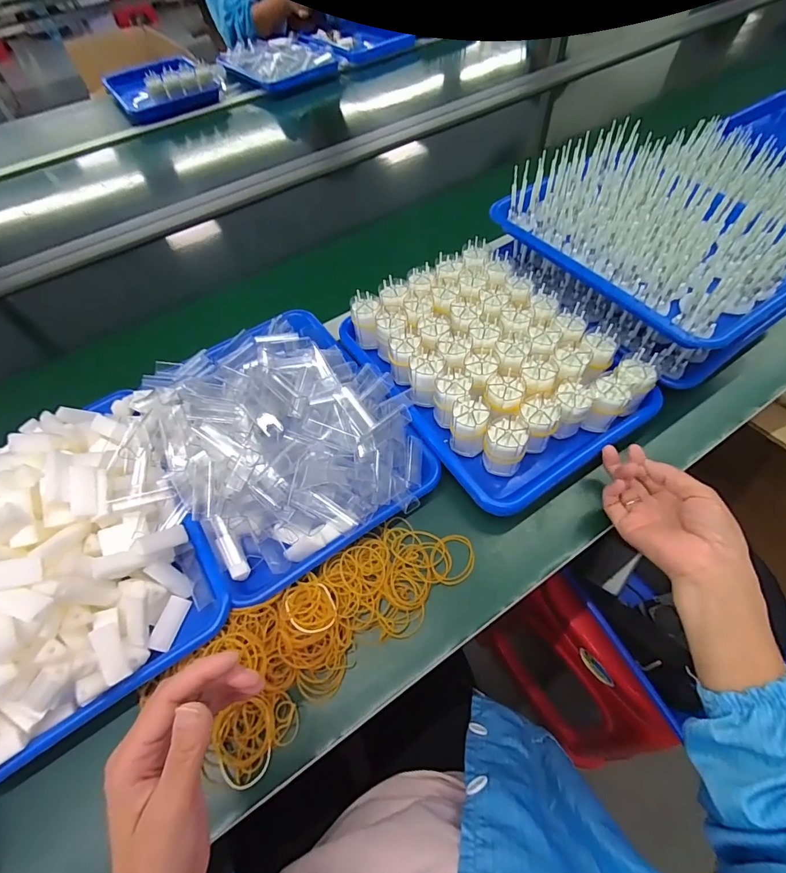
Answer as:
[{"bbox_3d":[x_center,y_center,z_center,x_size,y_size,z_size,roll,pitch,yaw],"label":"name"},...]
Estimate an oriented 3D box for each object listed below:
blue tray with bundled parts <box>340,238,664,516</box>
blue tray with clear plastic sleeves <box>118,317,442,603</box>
[{"bbox_3d":[0.111,-0.089,0.491,0.233,0.069,0.318,-30,60,-14],"label":"blue tray with bundled parts"},{"bbox_3d":[-0.129,-0.017,0.463,0.254,0.076,0.327,-35,62,-17],"label":"blue tray with clear plastic sleeves"}]

